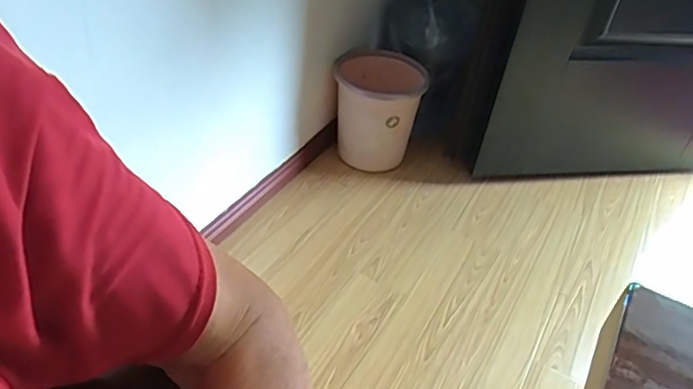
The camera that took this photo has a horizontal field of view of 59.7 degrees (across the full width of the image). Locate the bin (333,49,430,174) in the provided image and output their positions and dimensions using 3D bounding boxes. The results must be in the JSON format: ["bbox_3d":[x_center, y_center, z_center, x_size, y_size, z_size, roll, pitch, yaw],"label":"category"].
[{"bbox_3d":[0.082,-0.241,1.736,0.248,0.295,0.209,9,39,0],"label":"bin"}]

